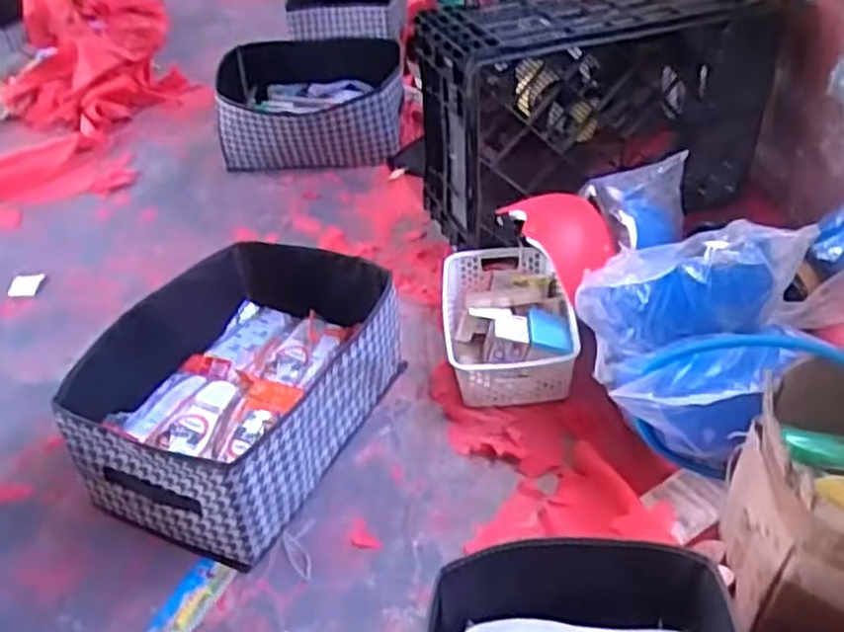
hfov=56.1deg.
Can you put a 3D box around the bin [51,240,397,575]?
[{"bbox_3d":[-0.250,0.086,1.127,0.322,0.163,0.444,14,43,22],"label":"bin"}]

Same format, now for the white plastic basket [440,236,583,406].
[{"bbox_3d":[0.136,0.002,1.271,0.199,0.103,0.317,-4,39,1],"label":"white plastic basket"}]

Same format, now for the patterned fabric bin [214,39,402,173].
[{"bbox_3d":[-0.258,-0.505,1.876,0.426,0.170,0.330,-7,39,-3],"label":"patterned fabric bin"}]

